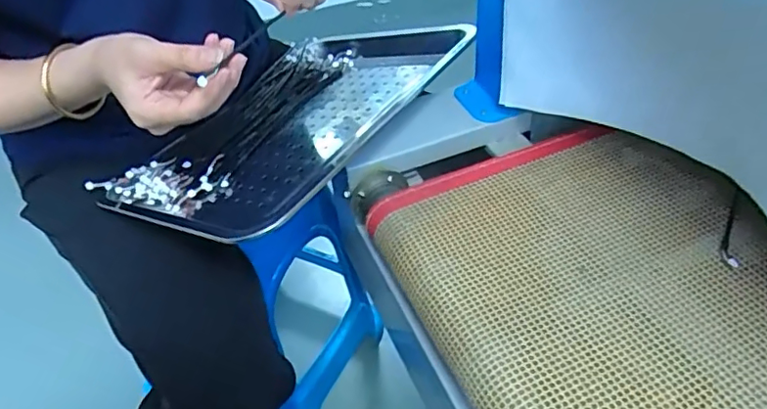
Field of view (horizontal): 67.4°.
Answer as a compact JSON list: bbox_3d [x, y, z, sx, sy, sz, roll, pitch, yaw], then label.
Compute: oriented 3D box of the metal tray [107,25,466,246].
[{"bbox_3d":[-0.094,-0.098,0.639,0.257,0.069,0.393,21,50,26],"label":"metal tray"}]

